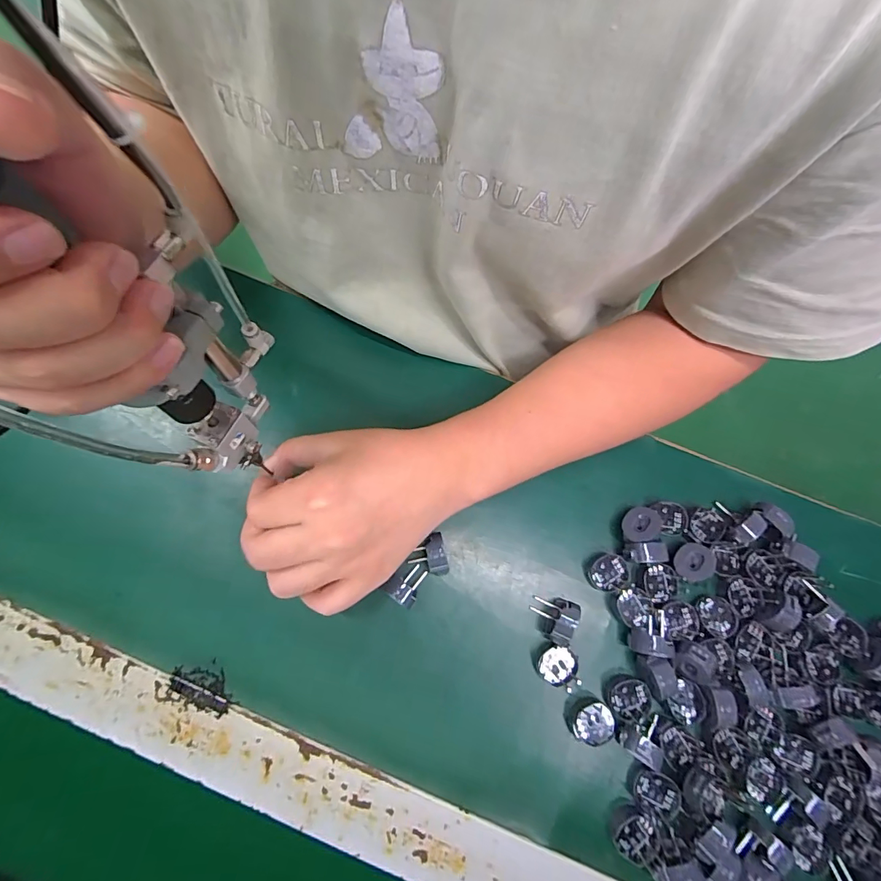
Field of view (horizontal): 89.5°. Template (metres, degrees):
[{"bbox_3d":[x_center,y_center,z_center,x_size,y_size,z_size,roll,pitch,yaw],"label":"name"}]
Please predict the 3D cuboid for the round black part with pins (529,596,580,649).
[{"bbox_3d":[0.080,0.125,0.314,0.029,0.021,0.029,23,75,5],"label":"round black part with pins"}]

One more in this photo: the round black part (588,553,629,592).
[{"bbox_3d":[0.124,0.098,0.329,0.026,0.011,0.026,0,74,-1],"label":"round black part"}]

